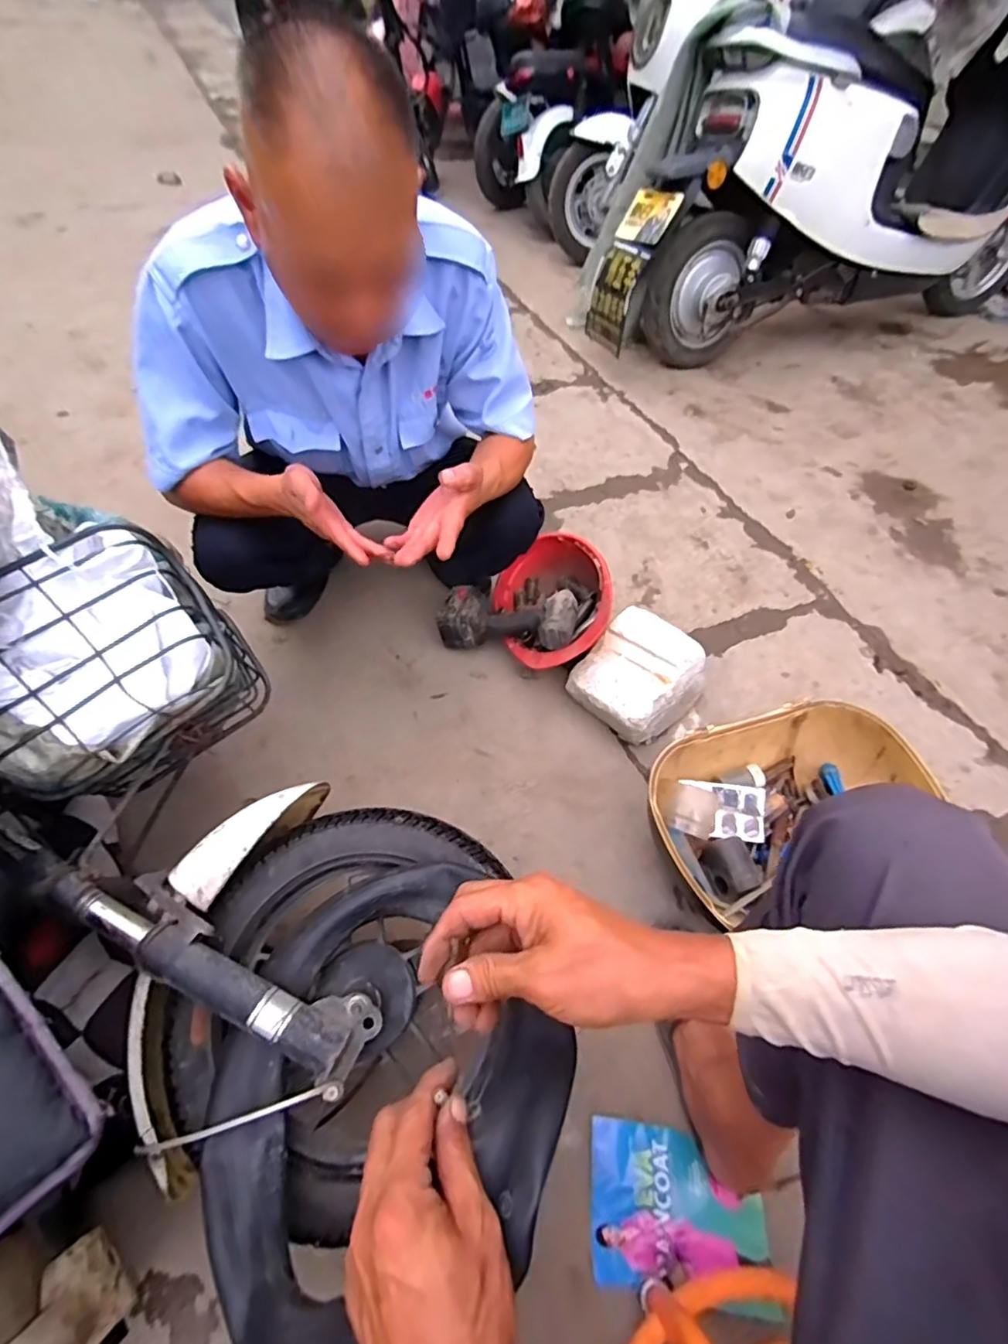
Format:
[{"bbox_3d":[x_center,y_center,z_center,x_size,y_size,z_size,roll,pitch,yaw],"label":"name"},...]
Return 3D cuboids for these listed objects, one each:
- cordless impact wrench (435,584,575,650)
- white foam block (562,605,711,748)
[{"bbox_3d":[0.009,-0.095,1.042,0.244,0.076,0.132,2,55,17],"label":"cordless impact wrench"},{"bbox_3d":[0.229,0.014,1.006,0.191,0.140,0.188,-37,64,-27],"label":"white foam block"}]

